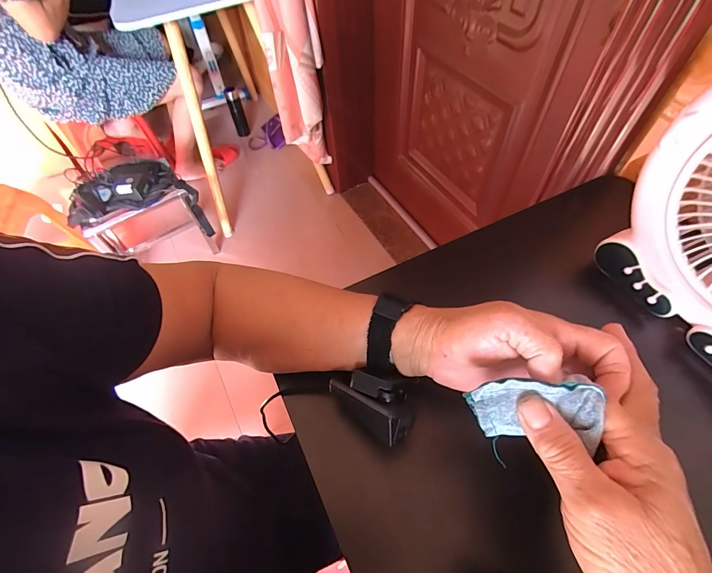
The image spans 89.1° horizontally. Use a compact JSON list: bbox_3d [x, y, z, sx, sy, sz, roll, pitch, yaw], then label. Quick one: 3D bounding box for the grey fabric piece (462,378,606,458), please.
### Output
[{"bbox_3d":[0.107,0.077,0.218,0.072,0.034,0.031,-6,55,18],"label":"grey fabric piece"}]

